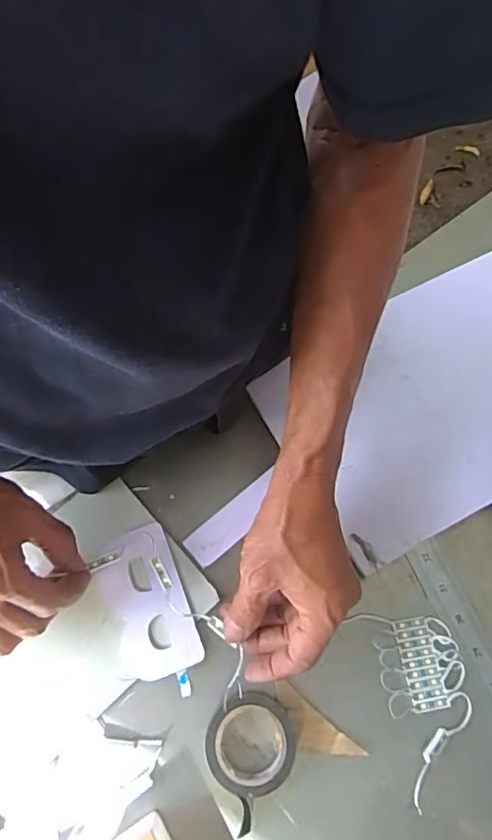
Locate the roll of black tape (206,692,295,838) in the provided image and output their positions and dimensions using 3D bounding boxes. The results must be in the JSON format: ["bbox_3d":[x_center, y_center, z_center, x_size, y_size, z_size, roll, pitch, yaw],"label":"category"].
[{"bbox_3d":[-0.001,0.228,0.385,0.059,0.021,0.076,36,72,12],"label":"roll of black tape"}]

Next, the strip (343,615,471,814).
[{"bbox_3d":[0.127,0.193,0.407,0.070,0.011,0.117,-18,71,-8],"label":"strip"}]

